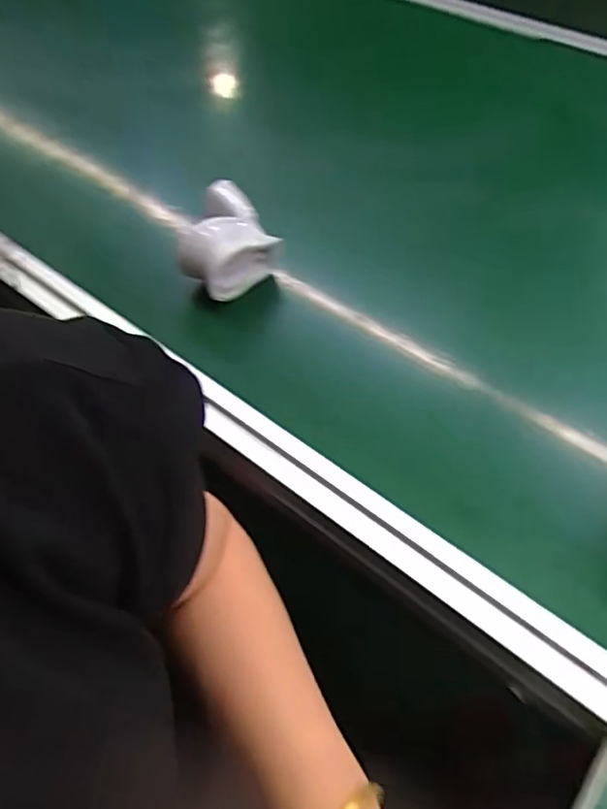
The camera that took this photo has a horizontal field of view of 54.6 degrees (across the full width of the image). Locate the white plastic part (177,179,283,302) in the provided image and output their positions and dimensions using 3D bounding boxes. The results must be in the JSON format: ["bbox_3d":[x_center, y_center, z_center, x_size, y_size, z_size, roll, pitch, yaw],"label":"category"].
[{"bbox_3d":[-0.081,-0.166,0.596,0.100,0.067,0.086,-37,62,-22],"label":"white plastic part"}]

